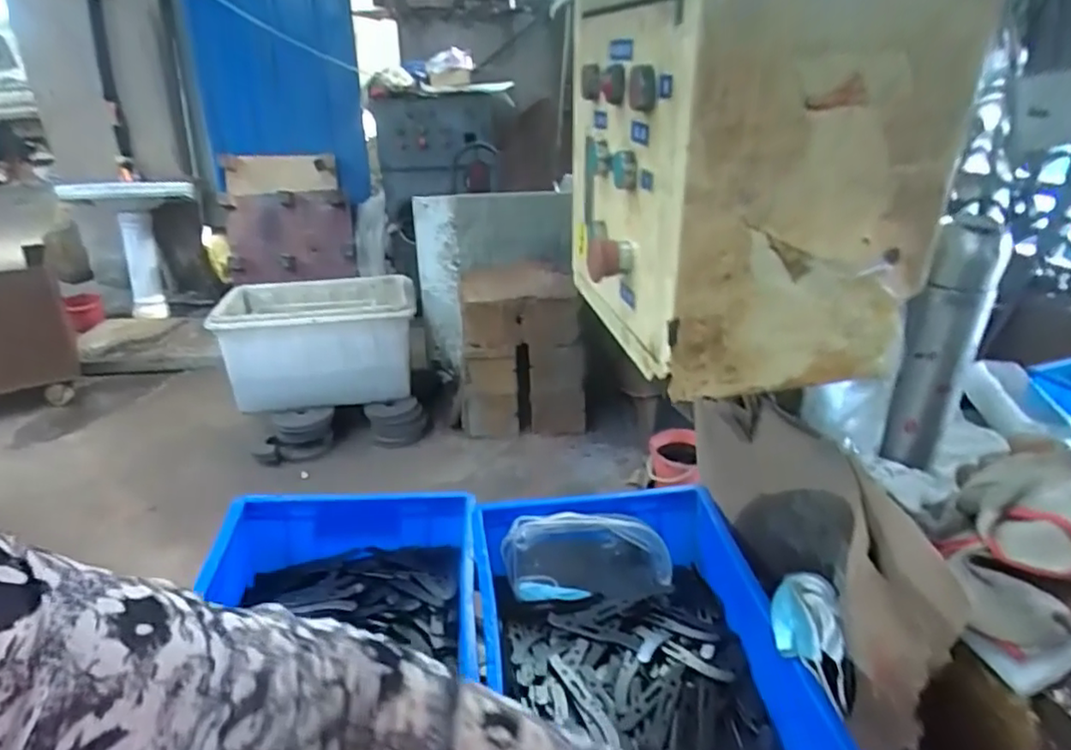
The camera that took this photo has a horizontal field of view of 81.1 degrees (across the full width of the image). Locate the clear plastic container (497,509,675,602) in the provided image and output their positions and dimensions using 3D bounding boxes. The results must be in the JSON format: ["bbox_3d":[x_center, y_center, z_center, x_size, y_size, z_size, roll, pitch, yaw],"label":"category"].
[{"bbox_3d":[0.063,0.228,0.790,0.200,0.101,0.050,0,-12,-2],"label":"clear plastic container"}]

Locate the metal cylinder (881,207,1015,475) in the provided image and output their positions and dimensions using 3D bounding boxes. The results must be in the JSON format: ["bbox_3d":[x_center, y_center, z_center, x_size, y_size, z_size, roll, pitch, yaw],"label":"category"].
[{"bbox_3d":[0.361,-0.021,0.562,0.044,0.225,0.051,-21,33,-38],"label":"metal cylinder"}]

